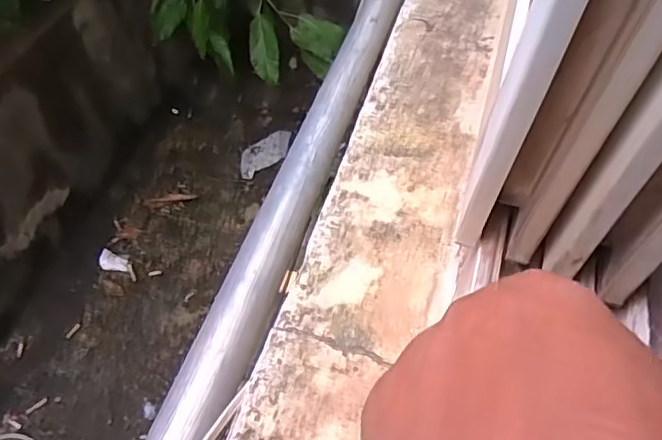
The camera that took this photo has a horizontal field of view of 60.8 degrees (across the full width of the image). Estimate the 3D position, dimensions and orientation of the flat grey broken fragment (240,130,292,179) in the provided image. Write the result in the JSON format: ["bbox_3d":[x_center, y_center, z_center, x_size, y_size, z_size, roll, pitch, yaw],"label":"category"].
[{"bbox_3d":[-0.201,-0.209,1.738,0.096,0.010,0.224,39,60,23],"label":"flat grey broken fragment"}]

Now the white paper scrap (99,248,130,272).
[{"bbox_3d":[-0.549,0.103,1.439,0.081,0.014,0.054,7,53,2],"label":"white paper scrap"}]

